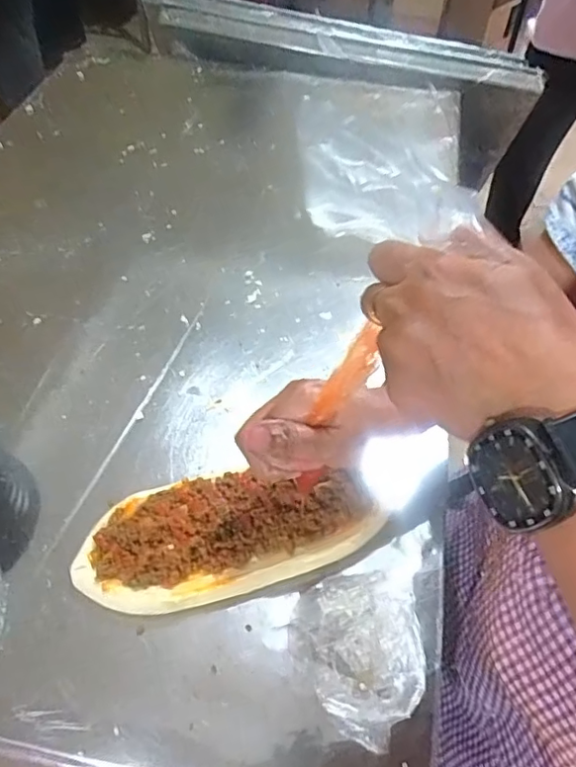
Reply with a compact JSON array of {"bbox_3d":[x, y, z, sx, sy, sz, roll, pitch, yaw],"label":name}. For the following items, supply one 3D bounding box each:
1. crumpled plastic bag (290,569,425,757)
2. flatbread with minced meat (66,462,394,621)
[{"bbox_3d":[0.046,0.168,0.358,0.076,0.032,0.095,-11,54,-12],"label":"crumpled plastic bag"},{"bbox_3d":[-0.039,0.101,0.402,0.207,0.024,0.087,-9,53,-9],"label":"flatbread with minced meat"}]

